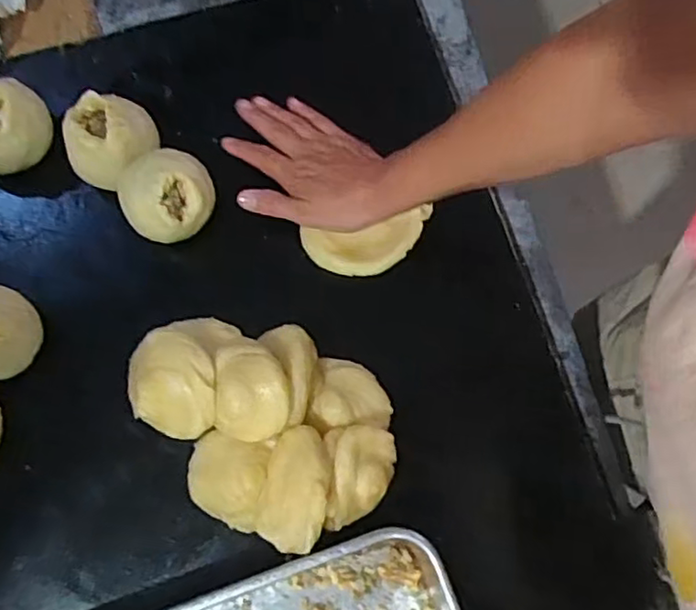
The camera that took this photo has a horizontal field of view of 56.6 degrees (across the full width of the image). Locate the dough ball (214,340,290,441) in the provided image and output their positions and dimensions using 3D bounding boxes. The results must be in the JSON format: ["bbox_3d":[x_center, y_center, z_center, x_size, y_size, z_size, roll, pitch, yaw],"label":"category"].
[{"bbox_3d":[-0.073,0.067,0.503,0.056,0.051,0.072,3,76,0],"label":"dough ball"}]

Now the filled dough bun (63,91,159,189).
[{"bbox_3d":[-0.204,-0.139,0.563,0.079,0.060,0.070,-34,79,-9],"label":"filled dough bun"}]

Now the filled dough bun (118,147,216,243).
[{"bbox_3d":[-0.153,-0.091,0.548,0.075,0.064,0.081,0,76,-1],"label":"filled dough bun"}]

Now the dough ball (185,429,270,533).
[{"bbox_3d":[-0.095,0.137,0.508,0.062,0.032,0.064,0,76,-1],"label":"dough ball"}]

